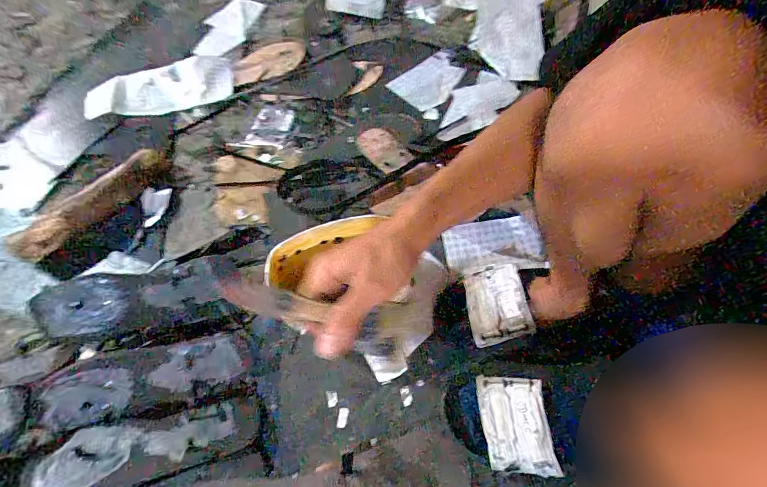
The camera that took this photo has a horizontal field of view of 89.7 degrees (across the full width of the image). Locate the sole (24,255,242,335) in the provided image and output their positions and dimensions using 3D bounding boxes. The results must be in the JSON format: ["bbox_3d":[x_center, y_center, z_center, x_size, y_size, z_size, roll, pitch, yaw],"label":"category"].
[{"bbox_3d":[-0.346,0.078,0.563,0.275,0.036,0.094,-6,95,-15],"label":"sole"}]

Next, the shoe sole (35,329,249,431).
[{"bbox_3d":[-0.311,0.175,0.506,0.245,0.038,0.074,-14,65,-6],"label":"shoe sole"}]

